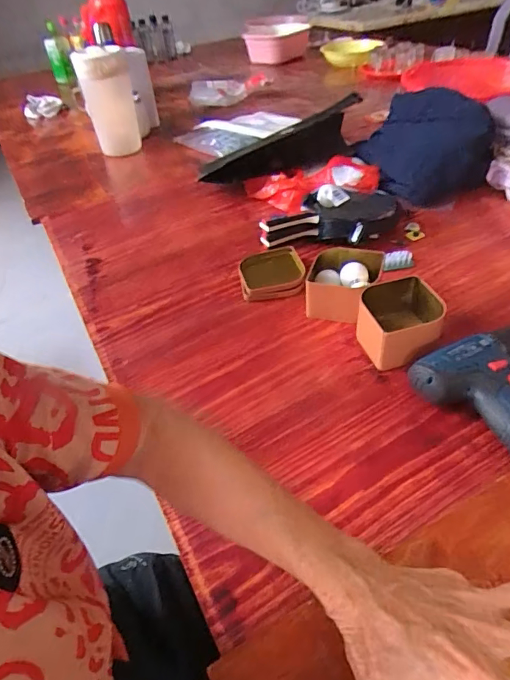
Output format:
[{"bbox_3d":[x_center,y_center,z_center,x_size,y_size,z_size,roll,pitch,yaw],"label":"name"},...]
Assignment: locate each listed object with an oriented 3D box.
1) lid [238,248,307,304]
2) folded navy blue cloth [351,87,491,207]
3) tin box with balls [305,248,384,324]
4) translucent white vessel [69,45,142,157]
[{"bbox_3d":[0.028,-0.107,0.743,0.100,0.026,0.107,-5,41,3],"label":"lid"},{"bbox_3d":[0.337,-0.383,0.928,0.257,0.144,0.225,4,42,14],"label":"folded navy blue cloth"},{"bbox_3d":[0.126,-0.082,0.675,0.102,0.058,0.110,10,44,19],"label":"tin box with balls"},{"bbox_3d":[-0.372,-0.593,1.183,0.126,0.254,0.122,-12,41,-5],"label":"translucent white vessel"}]

